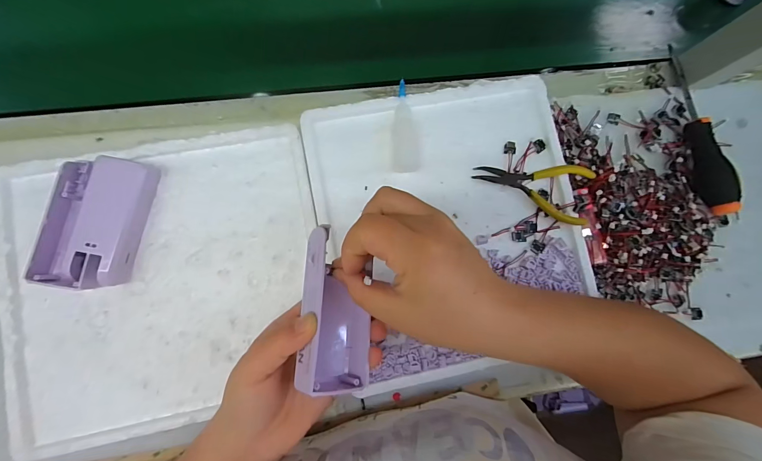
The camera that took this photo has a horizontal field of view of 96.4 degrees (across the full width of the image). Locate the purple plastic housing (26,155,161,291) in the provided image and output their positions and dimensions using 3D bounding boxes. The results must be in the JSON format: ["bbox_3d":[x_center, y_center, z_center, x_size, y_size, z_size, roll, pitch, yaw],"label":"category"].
[{"bbox_3d":[-0.248,-0.008,0.300,0.065,0.029,0.115,11,82,-4],"label":"purple plastic housing"}]

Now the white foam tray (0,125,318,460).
[{"bbox_3d":[-0.192,0.045,0.315,0.267,0.026,0.244,-10,82,-6],"label":"white foam tray"}]

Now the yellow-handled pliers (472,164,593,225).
[{"bbox_3d":[0.152,-0.048,0.341,0.115,0.013,0.056,18,82,-3],"label":"yellow-handled pliers"}]

